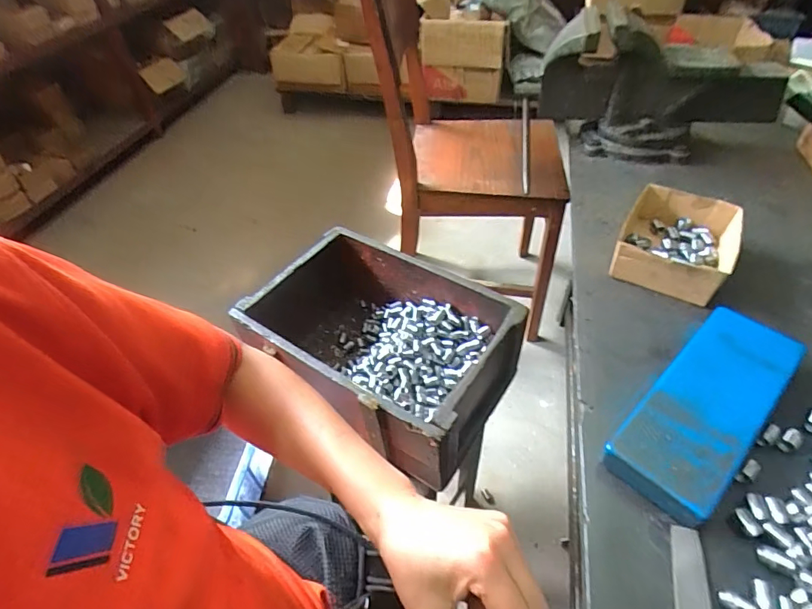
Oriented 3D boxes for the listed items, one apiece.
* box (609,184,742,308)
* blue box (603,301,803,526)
[{"bbox_3d":[0.350,-0.079,0.595,0.129,0.048,0.167,24,50,22],"label":"box"},{"bbox_3d":[0.291,0.089,0.441,0.253,0.029,0.088,-34,54,-29],"label":"blue box"}]

